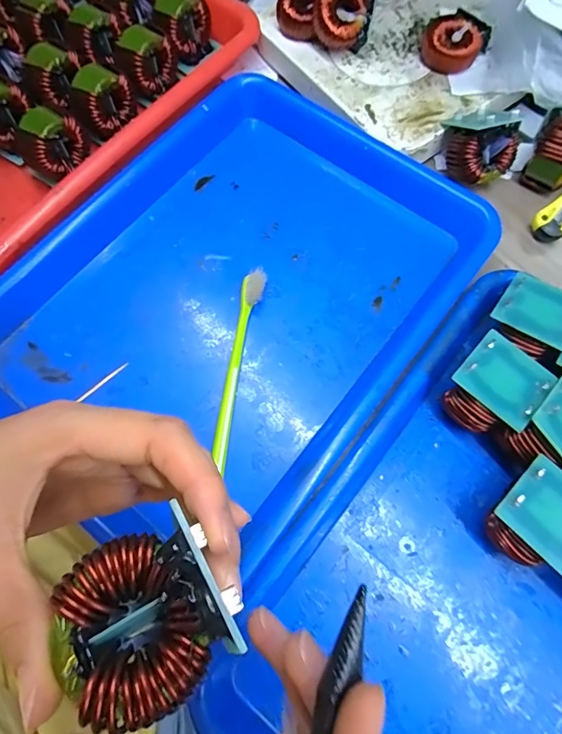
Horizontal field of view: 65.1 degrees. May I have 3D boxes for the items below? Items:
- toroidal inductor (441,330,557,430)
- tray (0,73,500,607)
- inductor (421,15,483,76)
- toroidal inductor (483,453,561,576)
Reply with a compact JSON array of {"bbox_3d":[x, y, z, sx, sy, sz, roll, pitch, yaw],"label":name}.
[{"bbox_3d":[0.128,0.015,0.272,0.046,0.046,0.049,38,74,13],"label":"toroidal inductor"},{"bbox_3d":[-0.037,-0.051,0.316,0.255,0.046,0.334,37,75,13],"label":"tray"},{"bbox_3d":[0.137,-0.259,0.356,0.044,0.022,0.037,19,72,7],"label":"inductor"},{"bbox_3d":[0.142,0.086,0.249,0.049,0.047,0.049,-40,74,-13],"label":"toroidal inductor"}]

